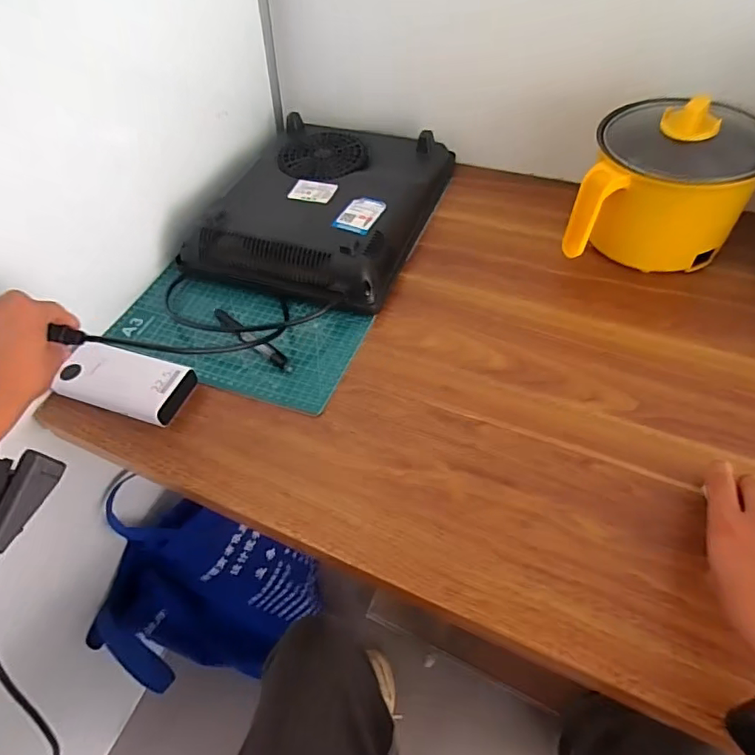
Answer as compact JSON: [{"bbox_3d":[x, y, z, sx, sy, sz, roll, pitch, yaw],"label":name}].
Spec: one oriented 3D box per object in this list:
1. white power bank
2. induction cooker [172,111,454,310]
[{"bbox_3d":[-0.268,0.004,0.559,0.134,0.030,0.064,13,53,11],"label":"white power bank"},{"bbox_3d":[-0.065,-0.239,0.717,0.260,0.068,0.336,14,53,16],"label":"induction cooker"}]

